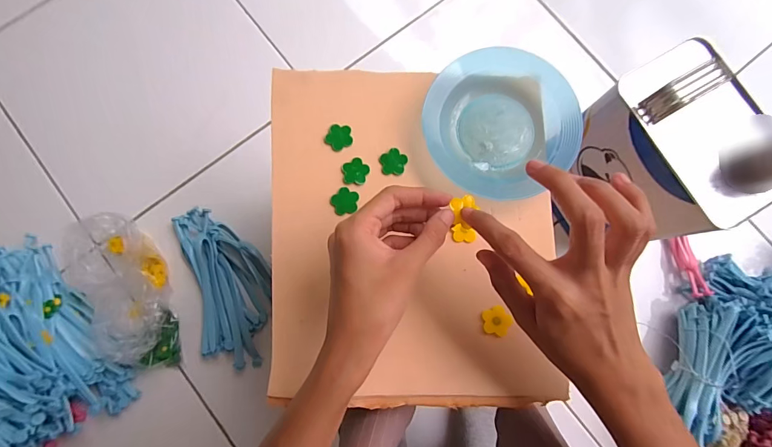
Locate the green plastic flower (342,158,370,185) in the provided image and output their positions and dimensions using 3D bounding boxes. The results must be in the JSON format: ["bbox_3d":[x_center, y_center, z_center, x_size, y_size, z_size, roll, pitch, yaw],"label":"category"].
[{"bbox_3d":[-0.026,-0.046,0.325,0.023,0.004,0.023,6,81,1],"label":"green plastic flower"}]

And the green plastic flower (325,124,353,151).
[{"bbox_3d":[-0.041,-0.076,0.329,0.023,0.004,0.023,-6,81,-1],"label":"green plastic flower"}]

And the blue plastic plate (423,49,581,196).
[{"bbox_3d":[0.098,-0.086,0.321,0.127,0.022,0.120,0,81,0],"label":"blue plastic plate"}]

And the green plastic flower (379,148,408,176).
[{"bbox_3d":[0.007,-0.054,0.327,0.023,0.004,0.022,4,81,0],"label":"green plastic flower"}]

